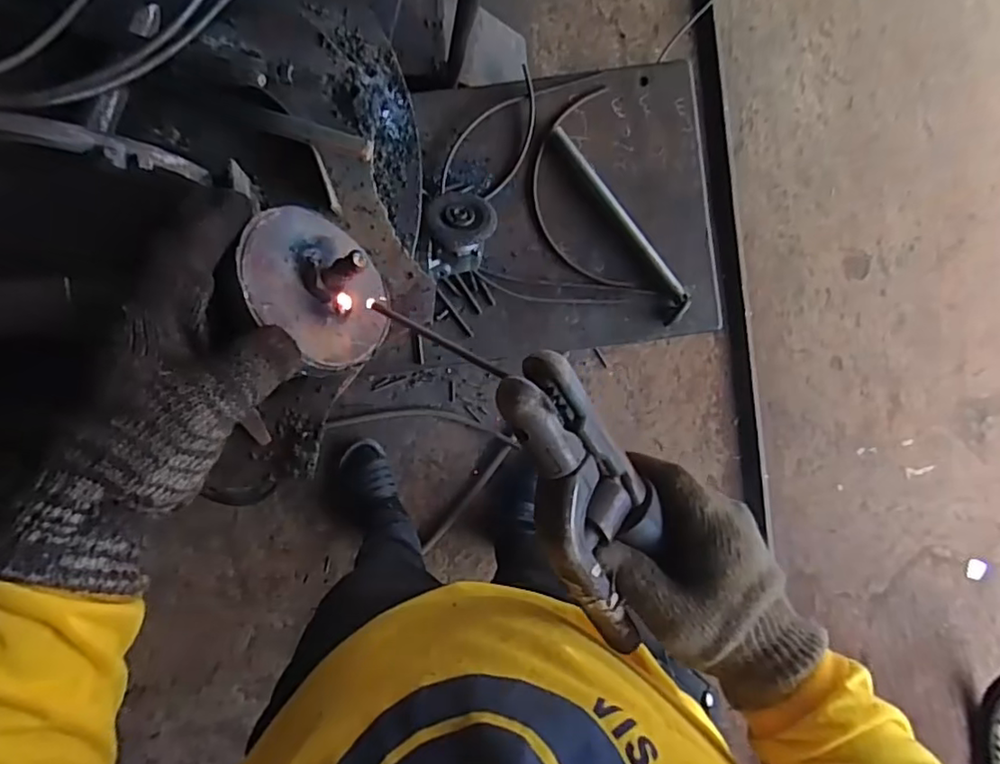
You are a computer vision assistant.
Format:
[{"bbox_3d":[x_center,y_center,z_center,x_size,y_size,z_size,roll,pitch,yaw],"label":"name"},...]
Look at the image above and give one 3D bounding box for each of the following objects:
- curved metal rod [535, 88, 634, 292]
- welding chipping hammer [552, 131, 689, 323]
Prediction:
[{"bbox_3d":[0.092,-0.222,0.715,0.103,0.014,0.234,-9,91,-4],"label":"curved metal rod"},{"bbox_3d":[0.144,-0.188,0.708,0.033,0.024,0.259,-32,93,-3],"label":"welding chipping hammer"}]

